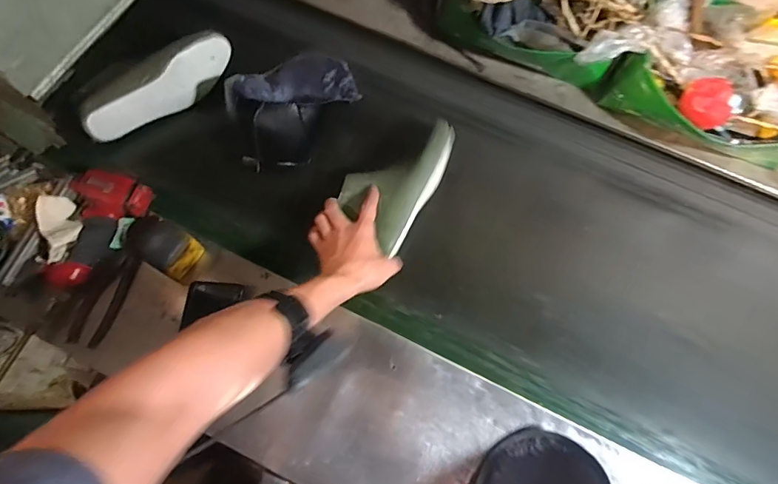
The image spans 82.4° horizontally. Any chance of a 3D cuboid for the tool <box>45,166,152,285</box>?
[{"bbox_3d":[-0.421,-0.023,0.628,0.086,0.070,0.168,28,86,10],"label":"tool"}]

